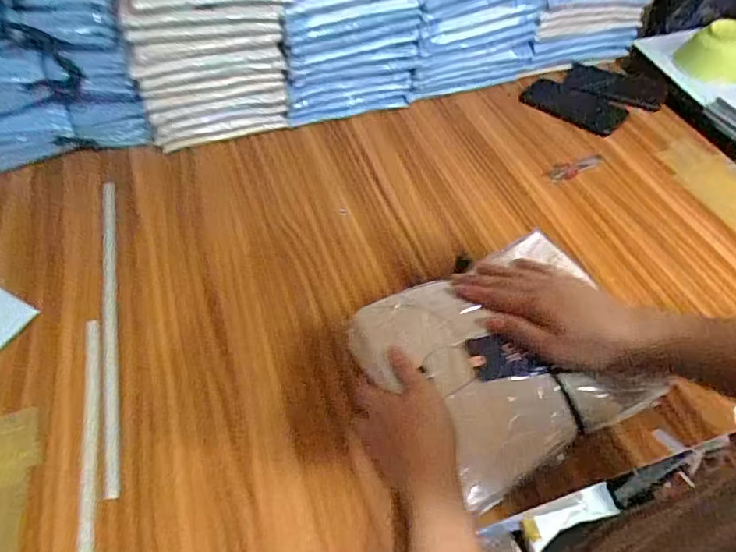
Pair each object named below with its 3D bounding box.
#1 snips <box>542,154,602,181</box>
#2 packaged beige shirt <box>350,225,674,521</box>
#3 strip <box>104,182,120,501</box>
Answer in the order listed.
[{"bbox_3d":[0.323,-0.171,0.785,0.102,0.005,0.031,-22,57,-16],"label":"snips"},{"bbox_3d":[0.139,0.073,0.506,0.252,0.039,0.215,-24,57,-17],"label":"packaged beige shirt"},{"bbox_3d":[-0.325,0.041,0.631,0.020,0.009,0.465,-14,55,-11],"label":"strip"}]

